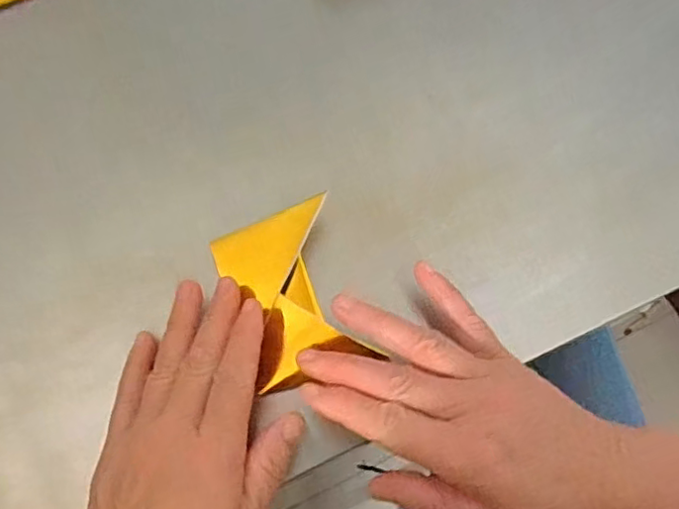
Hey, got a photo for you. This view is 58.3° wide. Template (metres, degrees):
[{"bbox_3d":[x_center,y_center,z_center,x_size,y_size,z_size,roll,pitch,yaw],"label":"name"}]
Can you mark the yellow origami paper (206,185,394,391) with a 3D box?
[{"bbox_3d":[-0.028,0.023,0.352,0.068,0.020,0.096,-20,71,-5],"label":"yellow origami paper"}]

